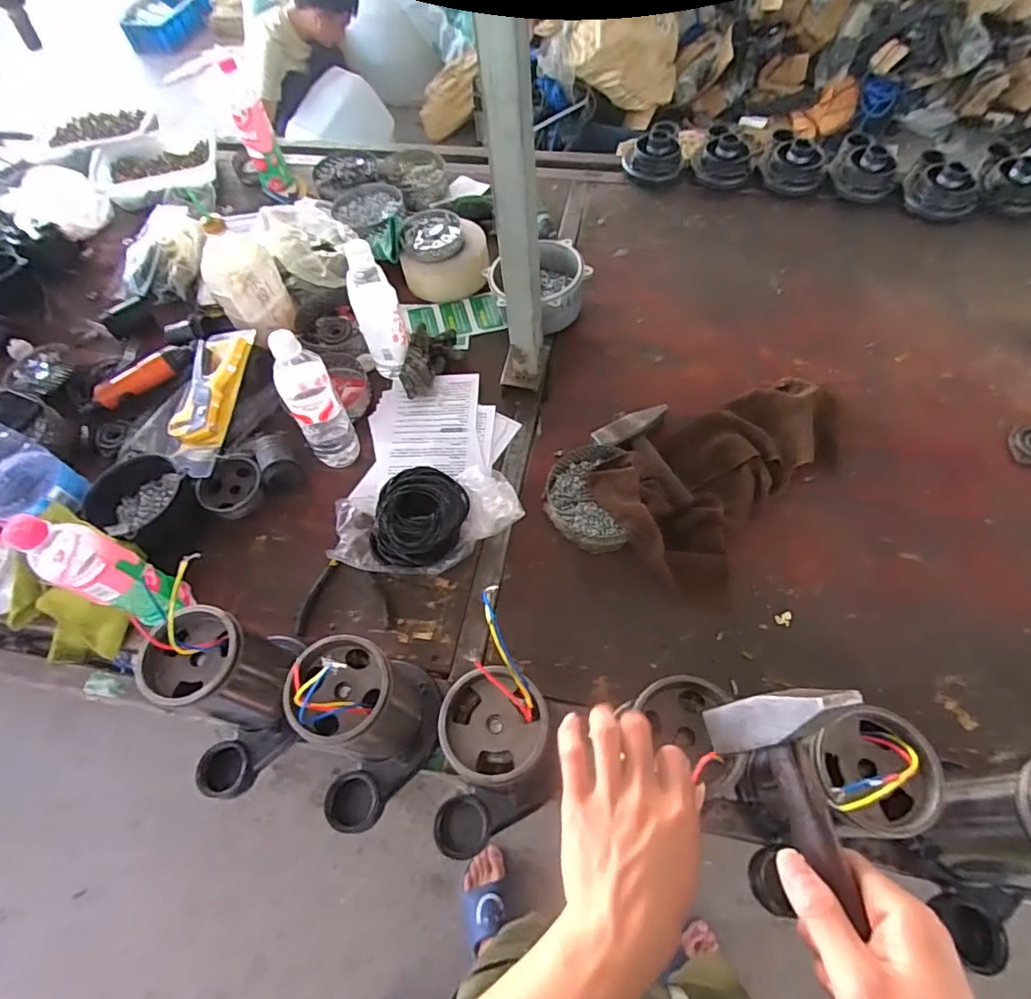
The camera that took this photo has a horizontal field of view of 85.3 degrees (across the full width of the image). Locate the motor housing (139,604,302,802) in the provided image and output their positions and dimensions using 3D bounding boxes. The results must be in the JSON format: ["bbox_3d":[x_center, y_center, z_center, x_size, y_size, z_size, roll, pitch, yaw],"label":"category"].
[{"bbox_3d":[-0.295,0.204,0.548,0.085,0.192,0.152,7,62,7],"label":"motor housing"}]

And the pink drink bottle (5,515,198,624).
[{"bbox_3d":[-0.438,0.086,0.611,0.061,0.229,0.062,21,64,14],"label":"pink drink bottle"}]

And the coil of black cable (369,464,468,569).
[{"bbox_3d":[-0.125,0.024,0.726,0.110,0.068,0.124,21,64,14],"label":"coil of black cable"}]

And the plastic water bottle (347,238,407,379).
[{"bbox_3d":[-0.195,-0.262,0.808,0.055,0.206,0.057,40,70,22],"label":"plastic water bottle"}]

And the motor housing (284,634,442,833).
[{"bbox_3d":[-0.149,0.232,0.541,0.088,0.192,0.155,4,61,6],"label":"motor housing"}]

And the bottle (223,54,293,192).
[{"bbox_3d":[-0.492,-0.700,1.062,0.056,0.223,0.070,-23,62,-10],"label":"bottle"}]

